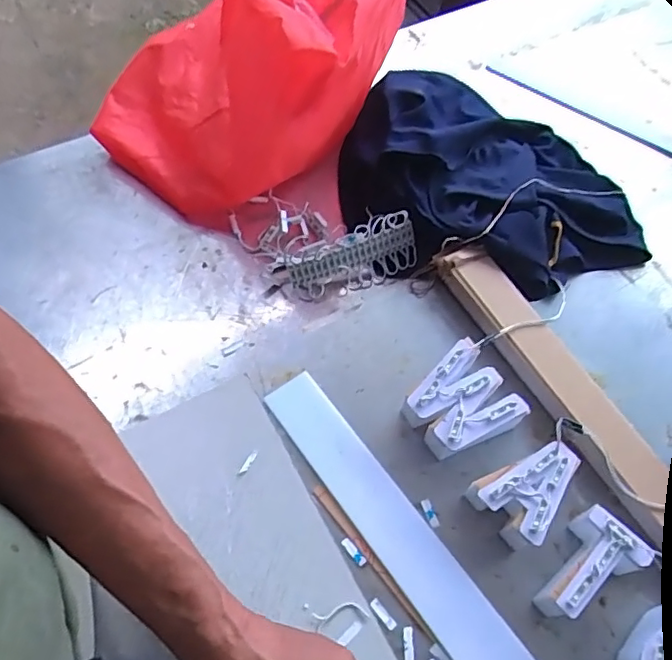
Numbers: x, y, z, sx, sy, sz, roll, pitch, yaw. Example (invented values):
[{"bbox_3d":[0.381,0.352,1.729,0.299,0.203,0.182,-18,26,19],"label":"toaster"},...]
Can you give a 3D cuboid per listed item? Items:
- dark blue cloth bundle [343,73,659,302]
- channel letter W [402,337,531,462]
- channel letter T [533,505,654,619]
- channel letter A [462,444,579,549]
[{"bbox_3d":[0.175,-0.167,0.640,0.343,0.079,0.262,15,60,7],"label":"dark blue cloth bundle"},{"bbox_3d":[0.112,0.070,0.520,0.083,0.055,0.080,-35,67,-20],"label":"channel letter W"},{"bbox_3d":[0.193,0.187,0.456,0.087,0.054,0.054,-33,66,-19],"label":"channel letter T"},{"bbox_3d":[0.160,0.132,0.487,0.063,0.053,0.083,41,66,19],"label":"channel letter A"}]

